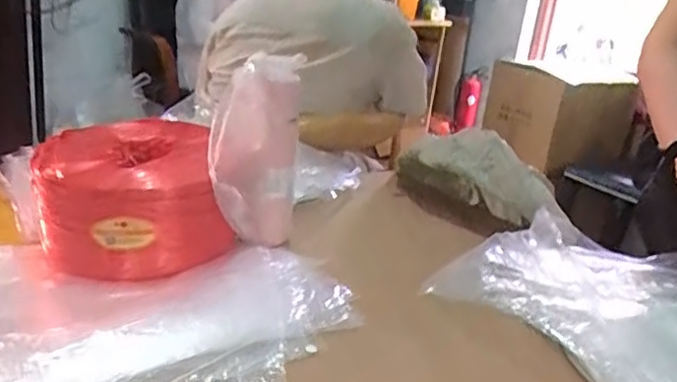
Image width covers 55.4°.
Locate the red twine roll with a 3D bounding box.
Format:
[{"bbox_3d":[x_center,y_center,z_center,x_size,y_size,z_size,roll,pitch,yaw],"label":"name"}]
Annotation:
[{"bbox_3d":[-0.251,0.018,0.796,0.212,0.138,0.201,-6,24,-30],"label":"red twine roll"}]

